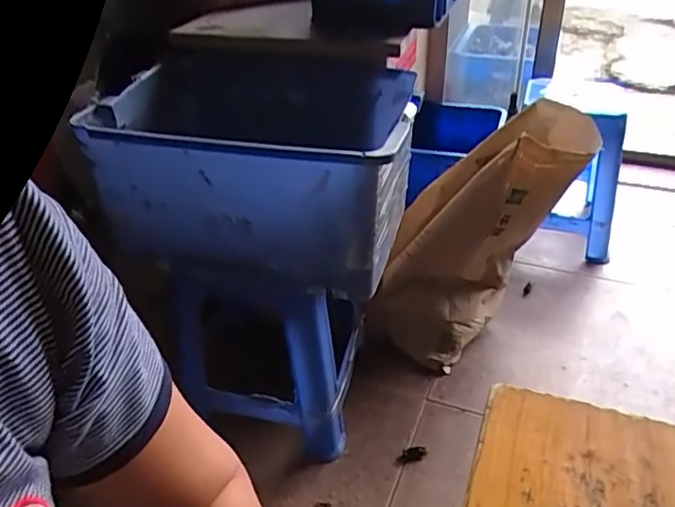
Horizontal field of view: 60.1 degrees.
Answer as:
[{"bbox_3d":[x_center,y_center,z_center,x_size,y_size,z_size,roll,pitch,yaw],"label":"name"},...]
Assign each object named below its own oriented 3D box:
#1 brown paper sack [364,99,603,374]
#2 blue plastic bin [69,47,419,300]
[{"bbox_3d":[0.317,-0.054,1.338,0.292,0.612,0.317,22,36,-4],"label":"brown paper sack"},{"bbox_3d":[-0.126,-0.139,0.960,0.480,0.280,0.339,8,37,16],"label":"blue plastic bin"}]

